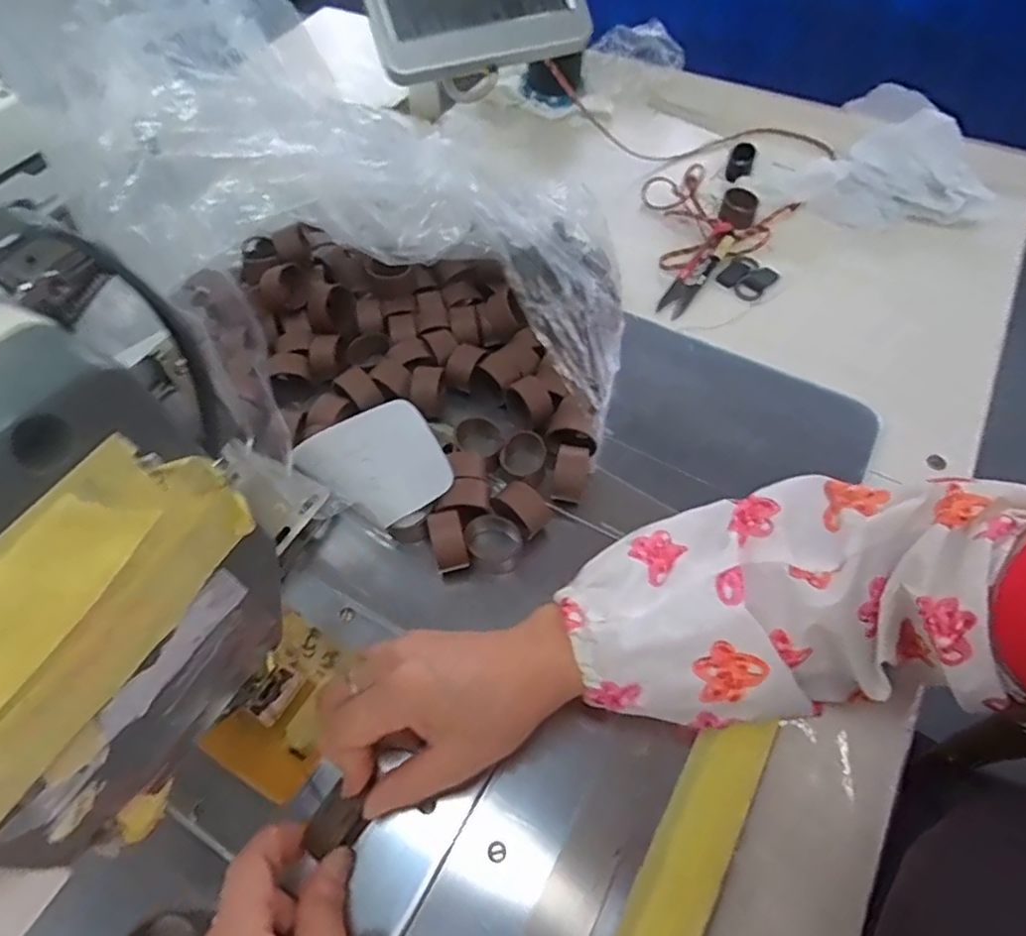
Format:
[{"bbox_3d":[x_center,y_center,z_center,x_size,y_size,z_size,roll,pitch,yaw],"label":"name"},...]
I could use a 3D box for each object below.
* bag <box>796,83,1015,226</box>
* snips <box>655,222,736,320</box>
[{"bbox_3d":[0.340,-0.262,0.559,0.151,0.047,0.156,31,64,19],"label":"bag"},{"bbox_3d":[0.152,-0.164,0.531,0.021,0.012,0.112,32,64,20],"label":"snips"}]

